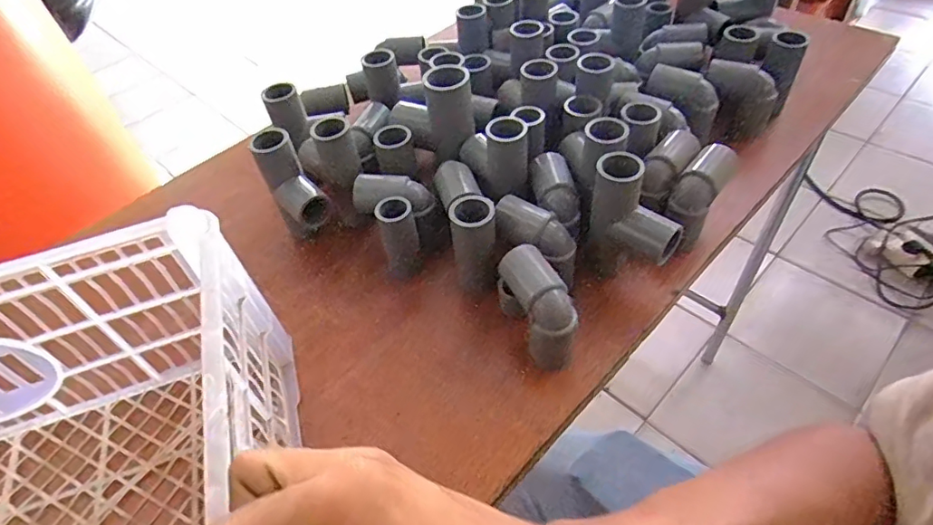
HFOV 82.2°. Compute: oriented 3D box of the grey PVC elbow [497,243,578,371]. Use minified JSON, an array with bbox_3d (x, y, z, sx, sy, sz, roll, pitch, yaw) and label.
[{"bbox_3d":[0.053,0.033,0.393,0.036,0.059,0.070,-16,49,-8],"label":"grey PVC elbow"}]

